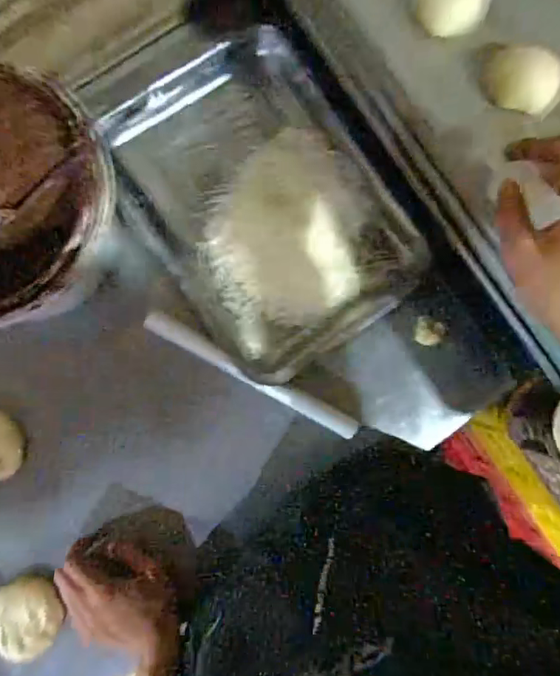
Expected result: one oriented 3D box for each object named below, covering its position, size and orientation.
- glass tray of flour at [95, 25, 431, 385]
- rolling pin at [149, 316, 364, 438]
[{"bbox_3d":[-0.018,-0.145,0.608,0.254,0.048,0.343,-34,90,-6],"label":"glass tray of flour"},{"bbox_3d":[-0.030,0.040,0.587,0.251,0.025,0.020,29,84,-3],"label":"rolling pin"}]

